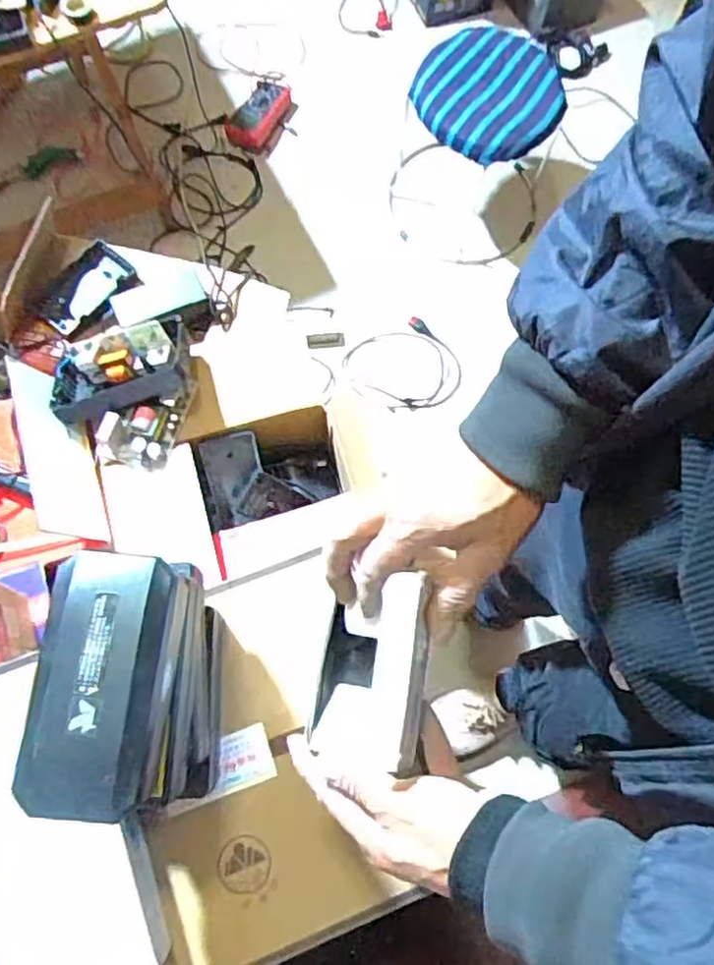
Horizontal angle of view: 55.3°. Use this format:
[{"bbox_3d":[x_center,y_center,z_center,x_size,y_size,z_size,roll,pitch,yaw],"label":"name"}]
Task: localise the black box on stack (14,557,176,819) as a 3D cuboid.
[{"bbox_3d":[-0.169,0.128,0.444,0.074,0.029,0.162,4,72,-1],"label":"black box on stack"}]

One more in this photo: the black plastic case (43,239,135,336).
[{"bbox_3d":[-0.468,-0.336,1.172,0.092,0.026,0.164,39,75,10],"label":"black plastic case"}]

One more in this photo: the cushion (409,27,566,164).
[{"bbox_3d":[0.261,-0.770,1.333,0.286,0.081,0.273,-34,76,-12],"label":"cushion"}]

